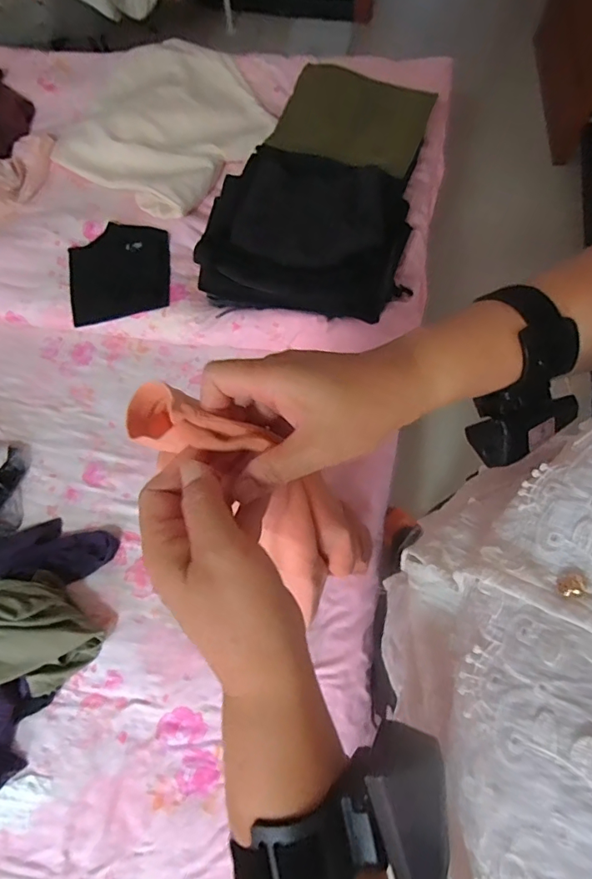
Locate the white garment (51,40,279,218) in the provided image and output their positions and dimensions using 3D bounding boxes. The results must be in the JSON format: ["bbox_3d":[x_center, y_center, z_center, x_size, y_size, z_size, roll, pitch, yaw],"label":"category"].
[{"bbox_3d":[-0.284,-0.711,1.046,0.378,0.047,0.430,33,73,13],"label":"white garment"}]

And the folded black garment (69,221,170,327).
[{"bbox_3d":[-0.358,-0.339,0.958,0.208,0.048,0.200,-12,68,-4],"label":"folded black garment"}]

